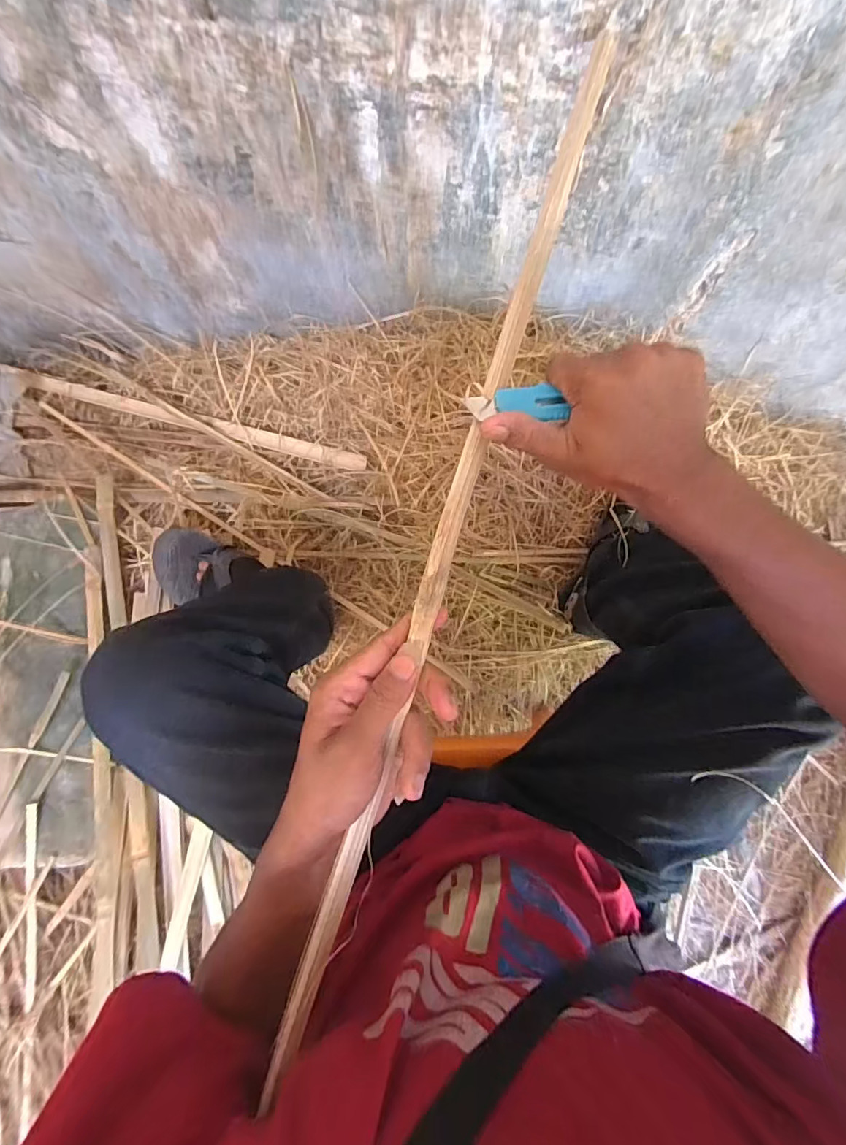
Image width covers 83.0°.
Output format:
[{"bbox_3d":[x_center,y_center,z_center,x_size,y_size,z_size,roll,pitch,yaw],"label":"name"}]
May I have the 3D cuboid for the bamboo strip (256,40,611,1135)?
[{"bbox_3d":[0.016,-0.025,0.283,0.016,0.010,0.628,17,87,4],"label":"bamboo strip"}]

